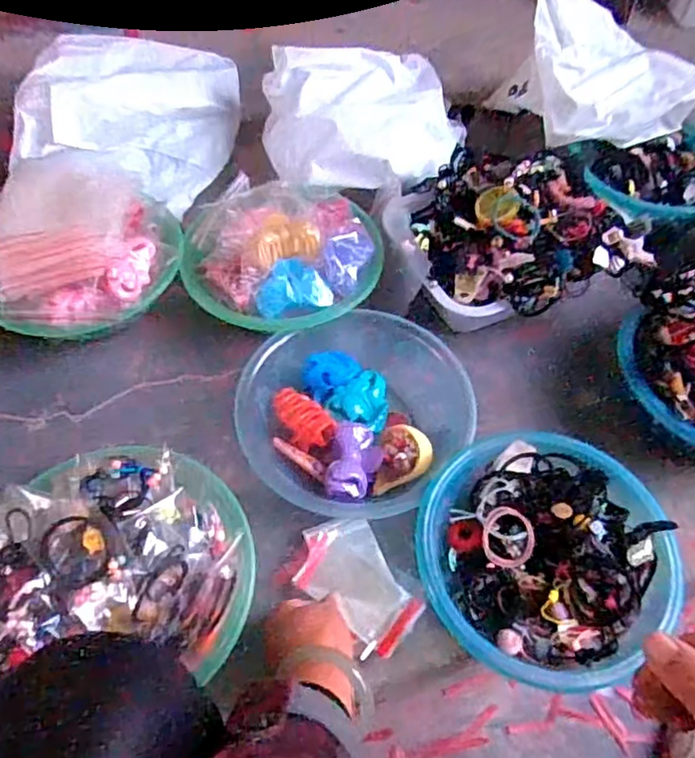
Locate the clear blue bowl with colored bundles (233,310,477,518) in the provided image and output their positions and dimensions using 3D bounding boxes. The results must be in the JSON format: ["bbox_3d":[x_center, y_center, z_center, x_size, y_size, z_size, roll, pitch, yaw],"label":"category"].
[{"bbox_3d":[0.007,0.039,0.664,0.237,0.064,0.217,-18,58,-13],"label":"clear blue bowl with colored bundles"}]

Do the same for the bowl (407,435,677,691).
[{"bbox_3d":[0.175,0.157,0.567,0.219,0.066,0.207,0,56,-1],"label":"bowl"}]

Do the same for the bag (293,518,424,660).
[{"bbox_3d":[0.007,0.194,0.589,0.084,0.015,0.128,-29,61,-19],"label":"bag"}]

